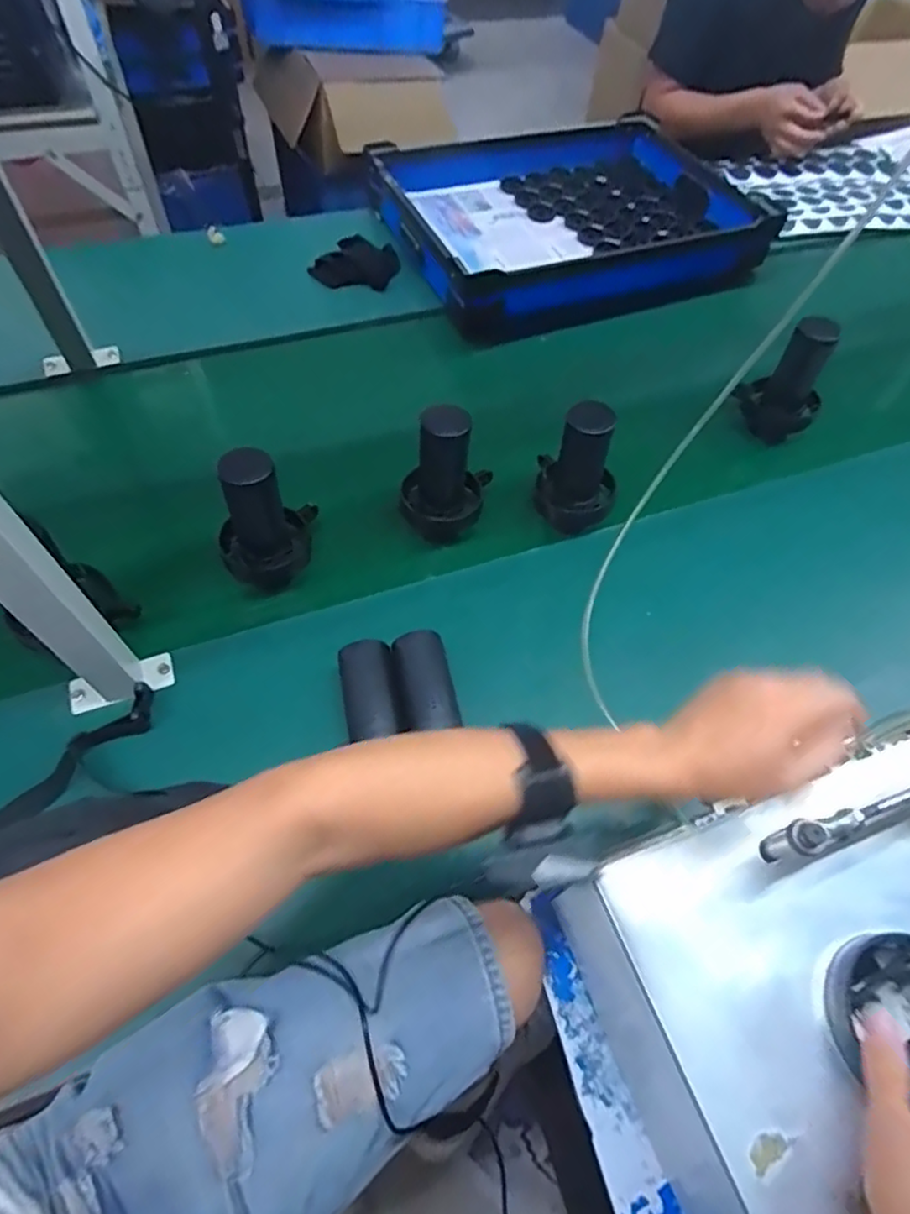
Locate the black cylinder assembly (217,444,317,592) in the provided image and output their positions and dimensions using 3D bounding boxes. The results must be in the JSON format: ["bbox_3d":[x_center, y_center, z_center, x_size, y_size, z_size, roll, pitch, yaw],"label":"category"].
[{"bbox_3d":[-0.202,-0.097,0.668,0.112,0.151,0.086,-15,62,-12],"label":"black cylinder assembly"}]

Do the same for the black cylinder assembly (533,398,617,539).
[{"bbox_3d":[0.150,-0.175,0.731,0.092,0.133,0.090,11,60,3],"label":"black cylinder assembly"}]

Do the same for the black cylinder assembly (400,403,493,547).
[{"bbox_3d":[-0.011,-0.156,0.715,0.104,0.180,0.083,2,59,-2],"label":"black cylinder assembly"}]

